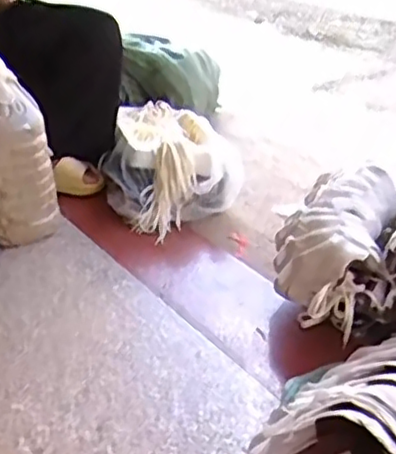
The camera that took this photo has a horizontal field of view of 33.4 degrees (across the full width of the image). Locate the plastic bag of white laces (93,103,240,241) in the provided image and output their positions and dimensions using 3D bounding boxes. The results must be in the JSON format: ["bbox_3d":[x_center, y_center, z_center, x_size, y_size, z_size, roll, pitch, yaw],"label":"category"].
[{"bbox_3d":[-0.060,-0.166,1.749,0.350,0.195,0.473,3,32,4],"label":"plastic bag of white laces"}]

